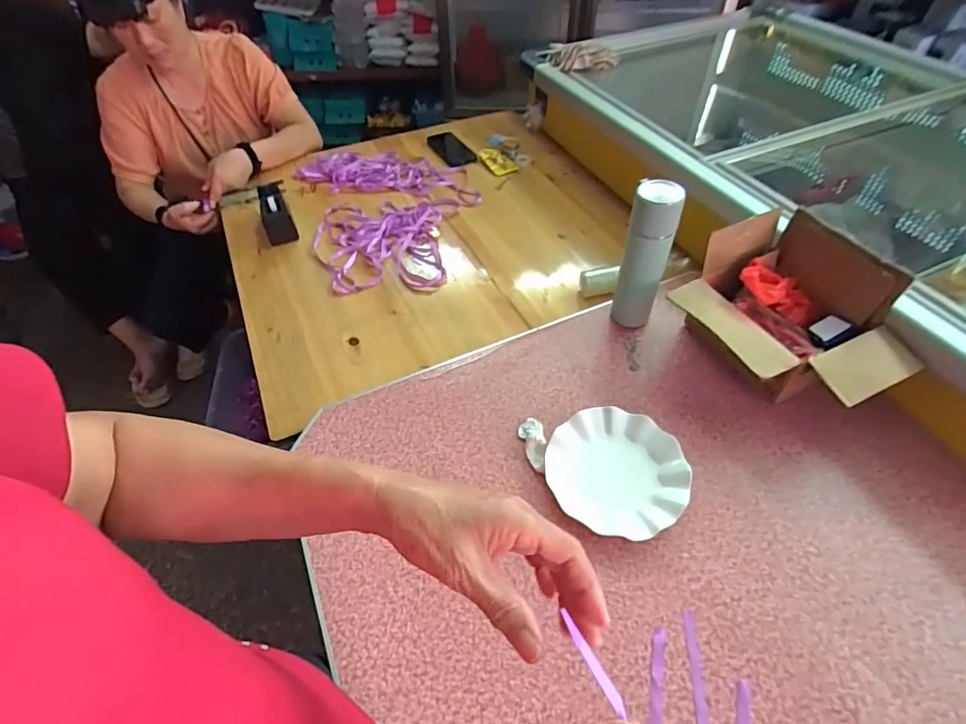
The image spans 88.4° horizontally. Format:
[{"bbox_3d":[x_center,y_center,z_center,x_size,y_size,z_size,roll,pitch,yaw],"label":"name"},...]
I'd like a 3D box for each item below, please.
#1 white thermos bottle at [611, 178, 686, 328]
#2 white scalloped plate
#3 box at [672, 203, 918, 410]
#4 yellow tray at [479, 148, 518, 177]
[{"bbox_3d":[0.250,-0.154,0.779,0.067,0.263,0.054,11,51,11],"label":"white thermos bottle"},{"bbox_3d":[0.178,0.144,0.667,0.179,0.022,0.173,-1,50,1],"label":"white scalloped plate"},{"bbox_3d":[0.436,-0.049,0.720,0.228,0.192,0.275,-22,53,-17],"label":"box"},{"bbox_3d":[0.037,-0.512,1.259,0.060,0.021,0.124,-22,53,-16],"label":"yellow tray"}]

